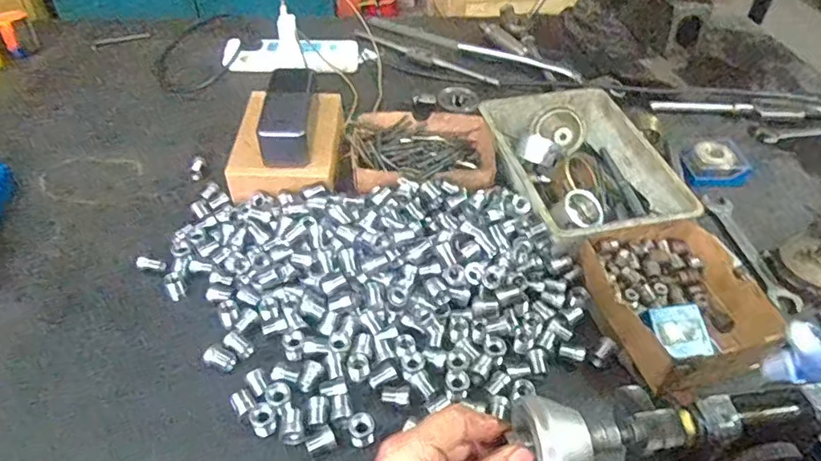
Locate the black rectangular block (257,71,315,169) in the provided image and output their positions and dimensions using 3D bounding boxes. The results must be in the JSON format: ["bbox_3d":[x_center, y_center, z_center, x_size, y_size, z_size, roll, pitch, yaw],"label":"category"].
[{"bbox_3d":[-0.143,-0.141,0.660,0.053,0.048,0.145,-2,45,-5],"label":"black rectangular block"}]

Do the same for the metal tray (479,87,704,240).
[{"bbox_3d":[0.197,-0.073,0.678,0.172,0.071,0.247,-7,47,-10],"label":"metal tray"}]

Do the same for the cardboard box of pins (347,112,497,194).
[{"bbox_3d":[0.016,-0.091,0.703,0.182,0.048,0.140,1,46,-3],"label":"cardboard box of pins"}]

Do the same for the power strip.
[{"bbox_3d":[-0.177,-0.272,0.879,0.189,0.034,0.069,0,46,-3],"label":"power strip"}]

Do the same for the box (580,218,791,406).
[{"bbox_3d":[0.268,0.068,0.557,0.152,0.052,0.182,-13,48,-15],"label":"box"}]

